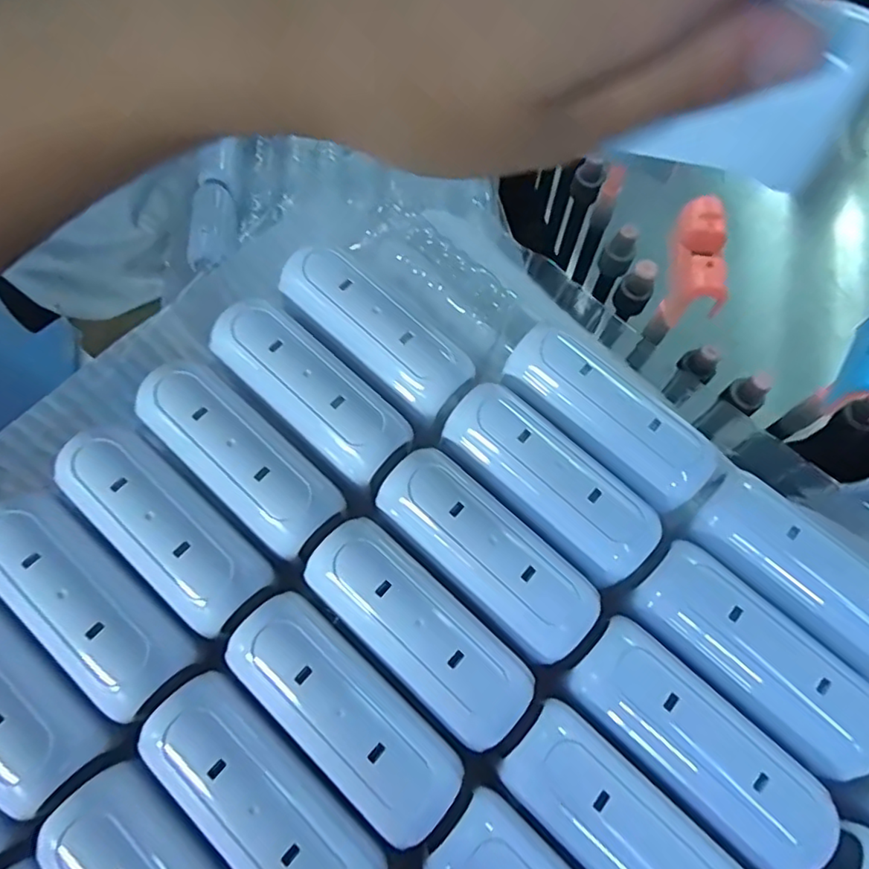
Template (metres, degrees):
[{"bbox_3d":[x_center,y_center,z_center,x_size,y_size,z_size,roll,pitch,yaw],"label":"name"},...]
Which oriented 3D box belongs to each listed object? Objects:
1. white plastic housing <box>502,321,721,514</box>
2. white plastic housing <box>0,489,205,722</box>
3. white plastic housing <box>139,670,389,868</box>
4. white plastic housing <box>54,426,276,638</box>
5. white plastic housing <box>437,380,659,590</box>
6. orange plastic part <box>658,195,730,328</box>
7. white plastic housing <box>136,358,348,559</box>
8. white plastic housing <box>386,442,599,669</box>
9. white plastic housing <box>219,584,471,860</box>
[{"bbox_3d":[0.057,-0.007,0.196,0.074,0.017,0.023,39,71,15],"label":"white plastic housing"},{"bbox_3d":[-0.104,0.047,0.172,0.071,0.013,0.028,39,71,15],"label":"white plastic housing"},{"bbox_3d":[-0.046,0.099,0.157,0.074,0.015,0.028,42,72,16],"label":"white plastic housing"},{"bbox_3d":[-0.084,0.026,0.181,0.072,0.015,0.027,40,71,15],"label":"white plastic housing"},{"bbox_3d":[0.037,0.015,0.190,0.074,0.018,0.027,40,71,15],"label":"white plastic housing"},{"bbox_3d":[0.159,-0.104,0.360,0.029,0.031,0.078,12,66,4],"label":"orange plastic part"},{"bbox_3d":[-0.063,0.006,0.187,0.073,0.015,0.026,38,71,15],"label":"white plastic housing"},{"bbox_3d":[0.017,0.035,0.182,0.074,0.015,0.029,40,71,15],"label":"white plastic housing"},{"bbox_3d":[-0.026,0.078,0.166,0.074,0.017,0.027,40,71,15],"label":"white plastic housing"}]

